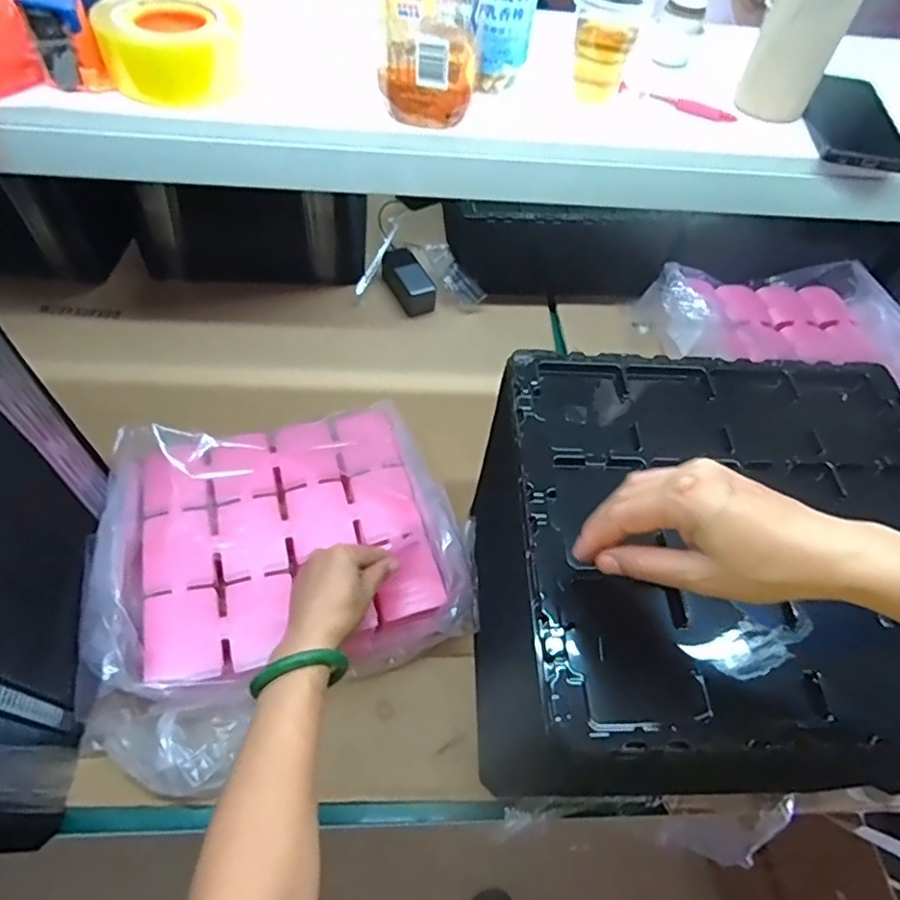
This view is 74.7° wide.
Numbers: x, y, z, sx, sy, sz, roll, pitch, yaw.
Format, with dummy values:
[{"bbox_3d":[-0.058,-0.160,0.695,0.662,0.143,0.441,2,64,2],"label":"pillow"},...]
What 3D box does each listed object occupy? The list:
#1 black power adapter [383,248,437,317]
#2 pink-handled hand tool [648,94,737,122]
[{"bbox_3d":[-0.076,-0.305,1.065,0.063,0.054,0.133,-21,59,-19],"label":"black power adapter"},{"bbox_3d":[0.228,-0.320,0.554,0.081,0.014,0.008,28,57,14],"label":"pink-handled hand tool"}]

